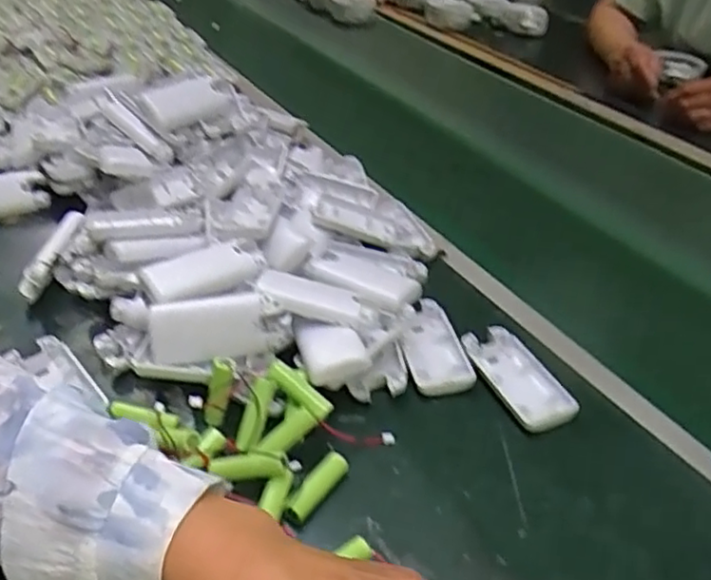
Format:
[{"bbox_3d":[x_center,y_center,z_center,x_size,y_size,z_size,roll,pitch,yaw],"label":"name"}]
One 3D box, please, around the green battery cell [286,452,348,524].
[{"bbox_3d":[-0.024,0.124,0.406,0.014,0.013,0.052,23,43,28],"label":"green battery cell"}]

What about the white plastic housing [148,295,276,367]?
[{"bbox_3d":[-0.104,0.028,0.469,0.086,0.046,0.019,-6,7,-1],"label":"white plastic housing"}]

